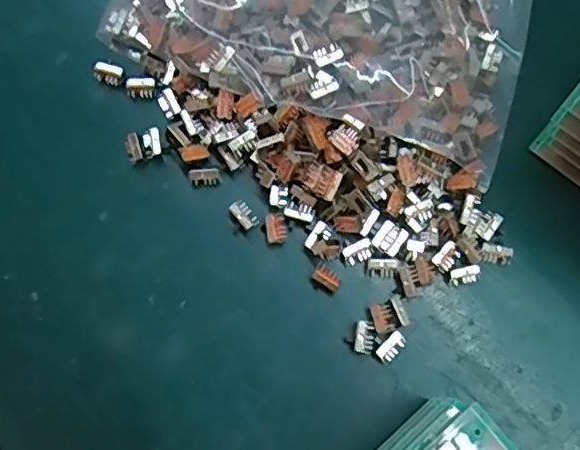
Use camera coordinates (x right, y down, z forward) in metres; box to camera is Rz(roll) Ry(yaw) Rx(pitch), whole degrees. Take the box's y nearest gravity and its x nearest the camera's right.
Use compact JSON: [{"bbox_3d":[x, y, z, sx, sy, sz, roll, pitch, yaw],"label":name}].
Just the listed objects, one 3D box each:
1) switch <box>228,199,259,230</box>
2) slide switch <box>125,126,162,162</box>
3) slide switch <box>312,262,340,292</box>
[{"bbox_3d":[-0.020,-0.004,0.268,0.008,0.008,0.014,-39,80,-8],"label":"switch"},{"bbox_3d":[-0.066,-0.036,0.273,0.015,0.007,0.013,-17,78,-4],"label":"slide switch"},{"bbox_3d":[0.016,0.023,0.263,0.012,0.007,0.008,35,79,8],"label":"slide switch"}]

